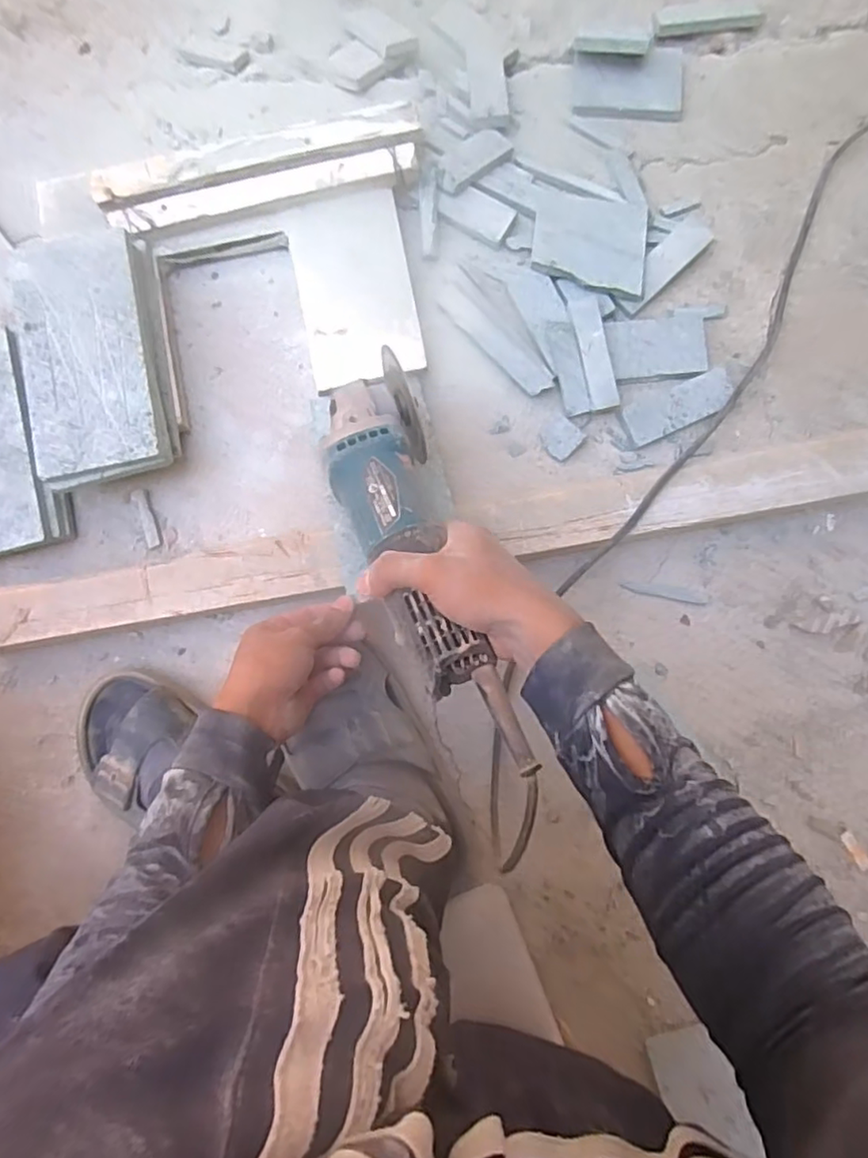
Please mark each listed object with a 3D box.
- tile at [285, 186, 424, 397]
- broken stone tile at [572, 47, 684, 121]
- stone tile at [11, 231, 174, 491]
[{"bbox_3d":[-0.068,-0.259,0.566,0.100,0.008,0.164,-12,87,1],"label":"tile"},{"bbox_3d":[0.185,-0.472,0.599,0.101,0.011,0.072,4,84,2],"label":"broken stone tile"},{"bbox_3d":[-0.291,-0.185,0.526,0.106,0.016,0.209,-12,84,1],"label":"stone tile"}]

